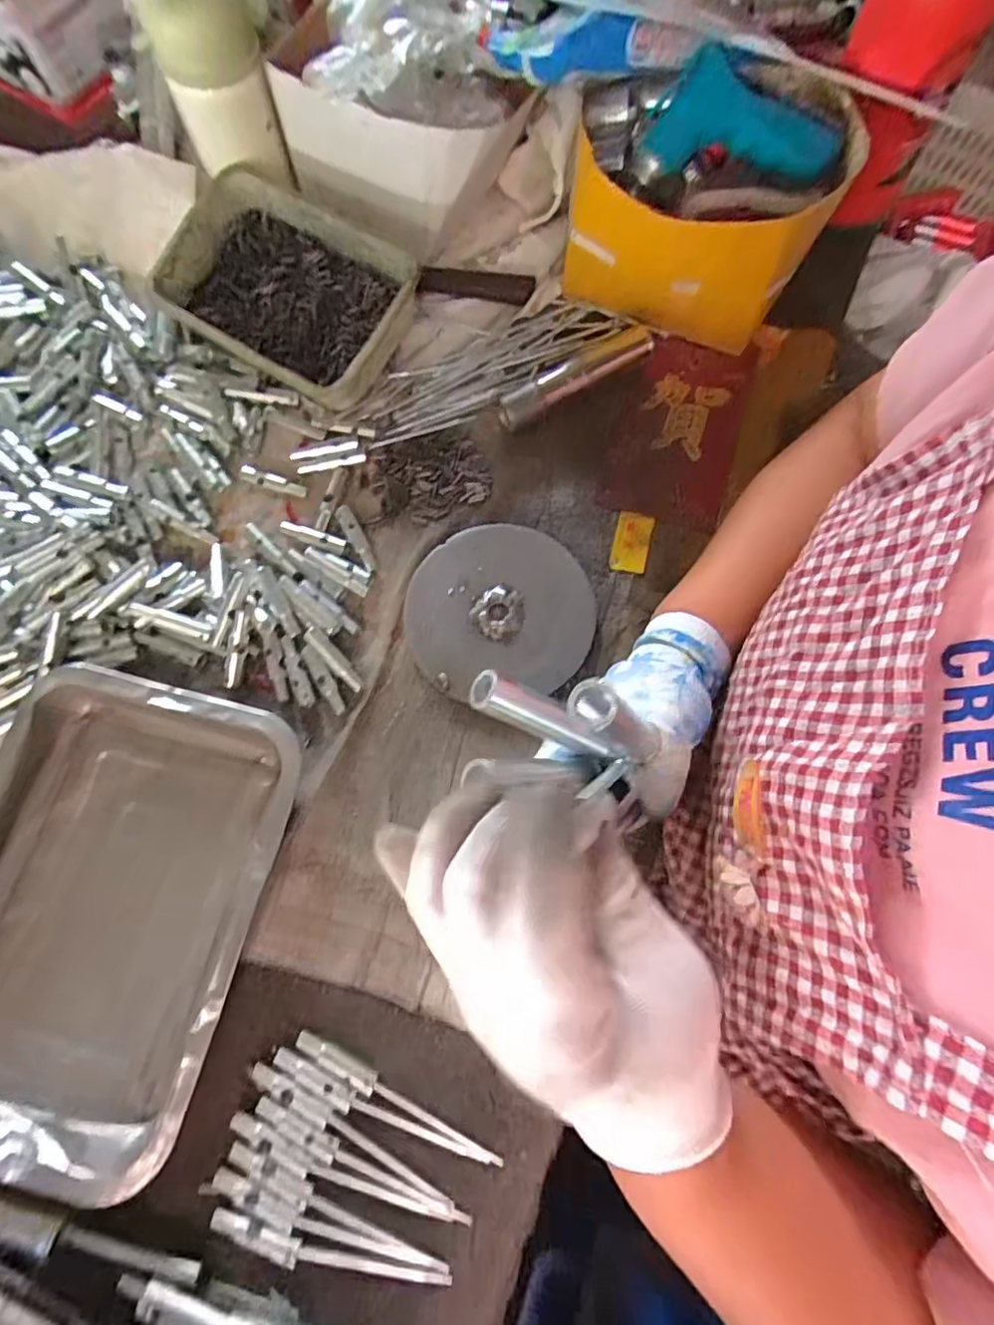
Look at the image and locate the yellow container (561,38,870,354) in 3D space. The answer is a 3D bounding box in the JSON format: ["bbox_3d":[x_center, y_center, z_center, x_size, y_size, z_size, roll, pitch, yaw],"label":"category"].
[{"bbox_3d":[0.140,-0.324,0.403,0.170,0.110,0.129,17,79,2],"label":"yellow container"}]

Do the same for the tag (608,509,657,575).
[{"bbox_3d":[0.097,-0.086,0.412,0.025,0.004,0.047,12,75,14],"label":"tag"}]

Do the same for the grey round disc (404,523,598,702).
[{"bbox_3d":[0.002,-0.037,0.394,0.124,0.012,0.116,0,79,-1],"label":"grey round disc"}]

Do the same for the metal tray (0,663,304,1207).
[{"bbox_3d":[-0.237,0.139,0.339,0.183,0.038,0.256,12,79,1],"label":"metal tray"}]

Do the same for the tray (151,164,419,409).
[{"bbox_3d":[-0.155,-0.277,0.426,0.183,0.041,0.131,31,80,5],"label":"tray"}]

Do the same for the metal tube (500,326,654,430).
[{"bbox_3d":[0.058,-0.214,0.430,0.121,0.021,0.026,-28,81,-7],"label":"metal tube"}]

